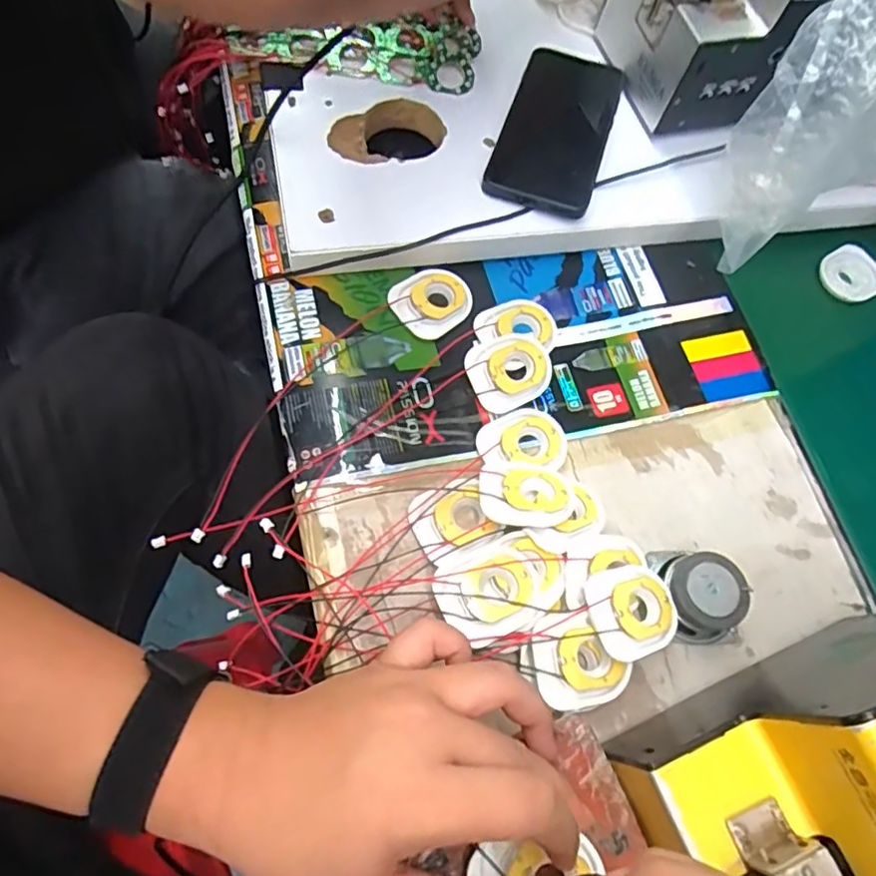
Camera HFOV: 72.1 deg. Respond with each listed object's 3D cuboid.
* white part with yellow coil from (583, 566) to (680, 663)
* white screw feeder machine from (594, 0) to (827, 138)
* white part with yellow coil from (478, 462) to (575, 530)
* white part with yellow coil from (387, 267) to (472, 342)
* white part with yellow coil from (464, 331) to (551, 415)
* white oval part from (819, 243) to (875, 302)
[{"bbox_3d":[0.112,0.098,0.342,0.054,0.013,0.048,-17,71,-14],"label":"white part with yellow coil"},{"bbox_3d":[0.204,-0.327,0.448,0.095,0.137,0.143,-13,70,-12],"label":"white screw feeder machine"},{"bbox_3d":[0.055,0.034,0.371,0.058,0.013,0.045,0,51,-4],"label":"white part with yellow coil"},{"bbox_3d":[-0.004,-0.099,0.430,0.057,0.005,0.049,-34,75,-19],"label":"white part with yellow coil"},{"bbox_3d":[0.050,-0.047,0.413,0.060,0.014,0.046,-25,73,-16],"label":"white part with yellow coil"},{"bbox_3d":[0.348,-0.136,0.505,0.050,0.008,0.039,46,109,1],"label":"white oval part"}]

